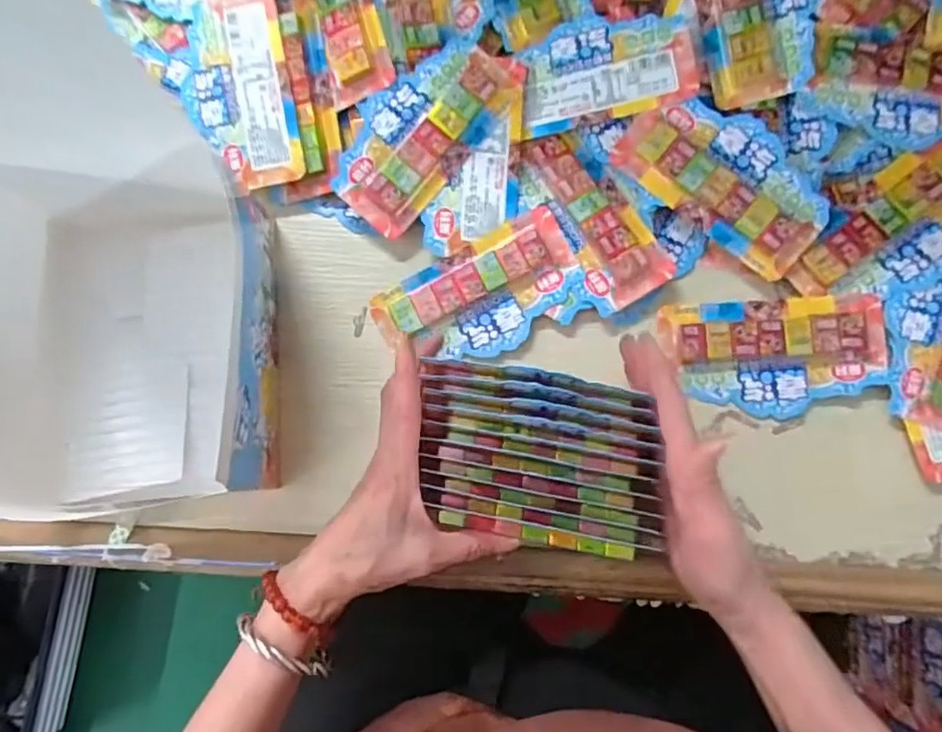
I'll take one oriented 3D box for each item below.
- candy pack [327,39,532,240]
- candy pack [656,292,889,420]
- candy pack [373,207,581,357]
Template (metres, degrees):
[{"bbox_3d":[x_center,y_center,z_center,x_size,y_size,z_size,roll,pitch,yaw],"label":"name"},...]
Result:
[{"bbox_3d":[-0.030,-0.168,0.418,0.083,0.014,0.154,41,84,8],"label":"candy pack"},{"bbox_3d":[0.205,-0.007,0.397,0.140,0.019,0.078,-4,80,1],"label":"candy pack"},{"bbox_3d":[0.008,-0.048,0.413,0.142,0.015,0.076,-28,80,-3],"label":"candy pack"}]

